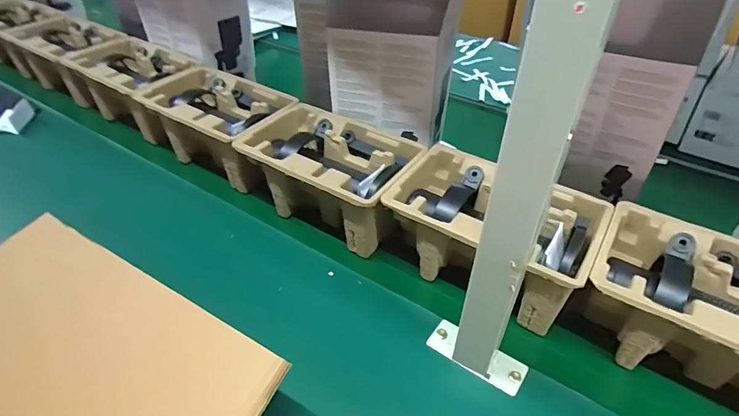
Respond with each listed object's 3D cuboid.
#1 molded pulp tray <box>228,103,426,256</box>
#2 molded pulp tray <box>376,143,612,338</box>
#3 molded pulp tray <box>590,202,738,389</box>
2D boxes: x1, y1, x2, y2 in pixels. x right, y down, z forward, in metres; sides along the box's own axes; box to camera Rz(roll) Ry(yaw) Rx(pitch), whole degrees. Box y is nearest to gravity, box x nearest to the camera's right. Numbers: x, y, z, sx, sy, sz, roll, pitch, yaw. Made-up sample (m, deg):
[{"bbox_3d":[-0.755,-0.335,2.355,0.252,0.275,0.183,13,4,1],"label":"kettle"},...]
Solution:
[{"bbox_3d":[-0.043,-0.044,0.628,0.212,0.102,0.153,24,46,27],"label":"molded pulp tray"},{"bbox_3d":[0.146,0.030,0.539,0.227,0.103,0.147,22,46,25],"label":"molded pulp tray"},{"bbox_3d":[0.345,0.110,0.450,0.230,0.103,0.142,23,46,26],"label":"molded pulp tray"}]

